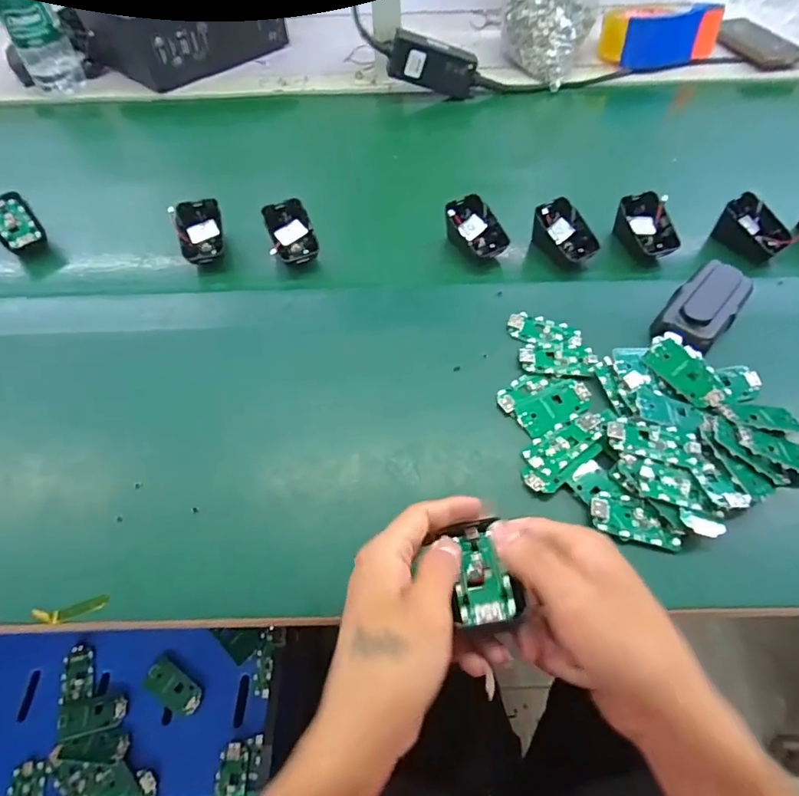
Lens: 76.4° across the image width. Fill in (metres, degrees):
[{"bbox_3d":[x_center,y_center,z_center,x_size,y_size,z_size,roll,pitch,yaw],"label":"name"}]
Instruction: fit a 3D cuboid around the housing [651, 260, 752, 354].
[{"bbox_3d":[0.268,-0.081,0.450,0.051,0.026,0.105,39,65,24],"label":"housing"}]

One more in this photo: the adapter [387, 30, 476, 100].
[{"bbox_3d":[0.047,-0.437,0.673,0.117,0.057,0.025,7,52,-20],"label":"adapter"}]

